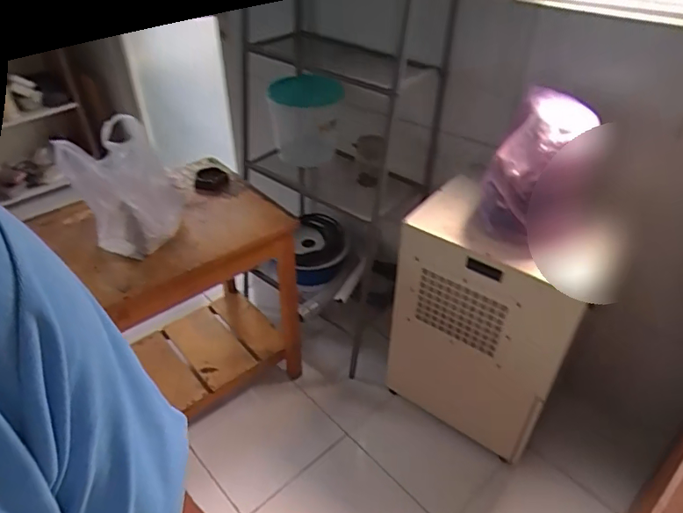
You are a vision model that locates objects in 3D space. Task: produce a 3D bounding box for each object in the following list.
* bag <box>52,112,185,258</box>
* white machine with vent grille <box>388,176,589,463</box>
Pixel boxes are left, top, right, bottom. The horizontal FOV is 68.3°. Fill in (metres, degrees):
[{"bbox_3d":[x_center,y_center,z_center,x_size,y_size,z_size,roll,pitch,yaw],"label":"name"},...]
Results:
[{"bbox_3d":[-0.487,-0.160,1.133,0.216,0.278,0.129,-16,42,-19],"label":"bag"},{"bbox_3d":[0.407,0.214,1.502,0.480,0.745,0.236,23,44,25],"label":"white machine with vent grille"}]

